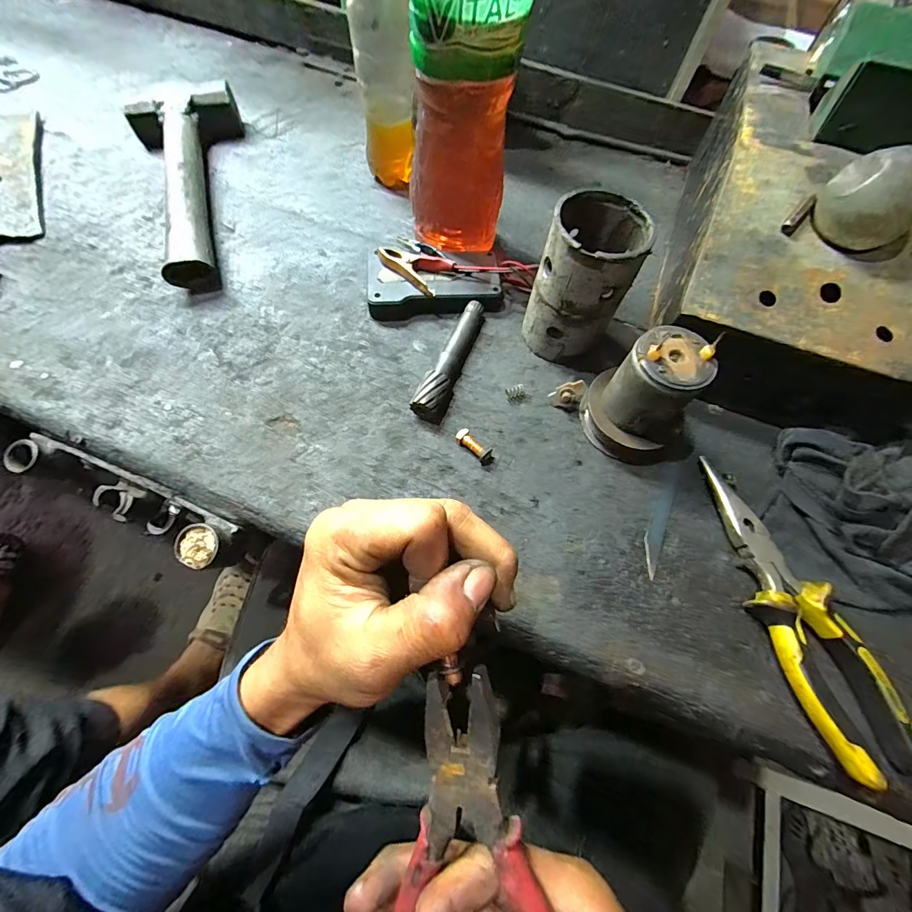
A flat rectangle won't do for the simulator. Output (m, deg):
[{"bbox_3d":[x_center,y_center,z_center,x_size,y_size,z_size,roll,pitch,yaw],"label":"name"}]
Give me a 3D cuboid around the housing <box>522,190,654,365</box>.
[{"bbox_3d":[0.095,-0.131,0.317,0.065,0.110,0.073,17,64,5],"label":"housing"}]

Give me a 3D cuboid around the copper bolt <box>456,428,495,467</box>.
[{"bbox_3d":[0.015,-0.007,0.309,0.032,0.012,0.013,39,68,15],"label":"copper bolt"}]

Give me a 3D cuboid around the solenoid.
[{"bbox_3d":[0.138,-0.042,0.291,0.072,0.086,0.065,-1,63,-4],"label":"solenoid"}]

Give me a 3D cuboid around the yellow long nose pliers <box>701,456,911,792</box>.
[{"bbox_3d":[0.214,0.094,0.265,0.048,0.023,0.189,-11,65,-9],"label":"yellow long nose pliers"}]

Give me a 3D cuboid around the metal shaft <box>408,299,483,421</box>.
[{"bbox_3d":[-0.004,-0.080,0.338,0.020,0.020,0.117,20,64,7],"label":"metal shaft"}]

